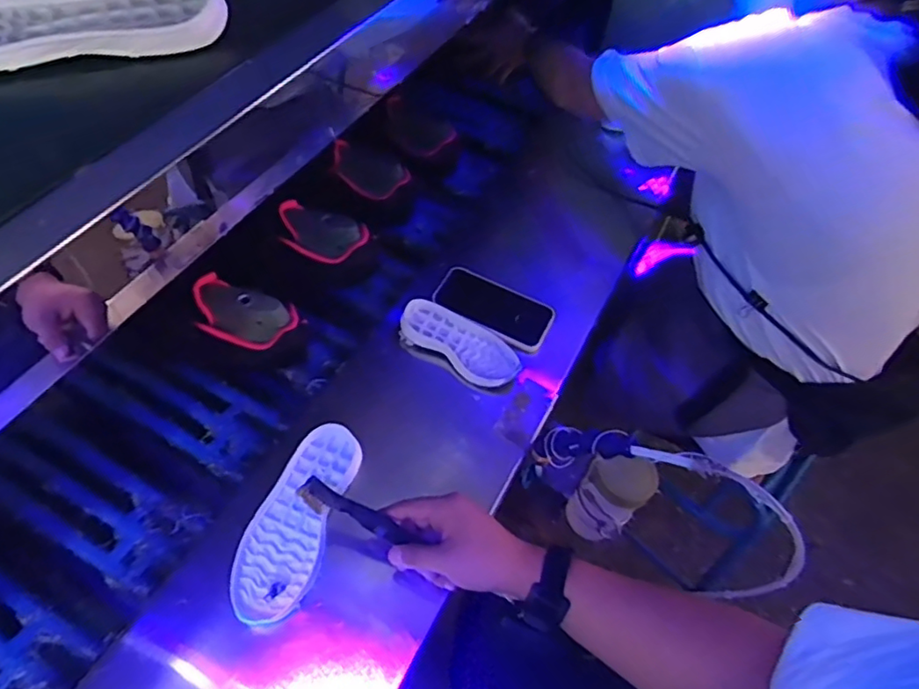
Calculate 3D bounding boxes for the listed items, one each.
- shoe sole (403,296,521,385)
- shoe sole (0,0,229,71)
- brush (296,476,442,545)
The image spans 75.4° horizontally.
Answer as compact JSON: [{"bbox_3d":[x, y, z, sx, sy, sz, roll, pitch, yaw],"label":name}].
[{"bbox_3d":[0.002,-0.004,0.736,0.156,0.027,0.070,32,61,11],"label":"shoe sole"},{"bbox_3d":[-0.337,-0.277,0.488,0.264,0.028,0.122,-15,58,-15],"label":"shoe sole"},{"bbox_3d":[-0.087,0.164,0.564,0.136,0.019,0.025,28,54,-12],"label":"brush"}]

